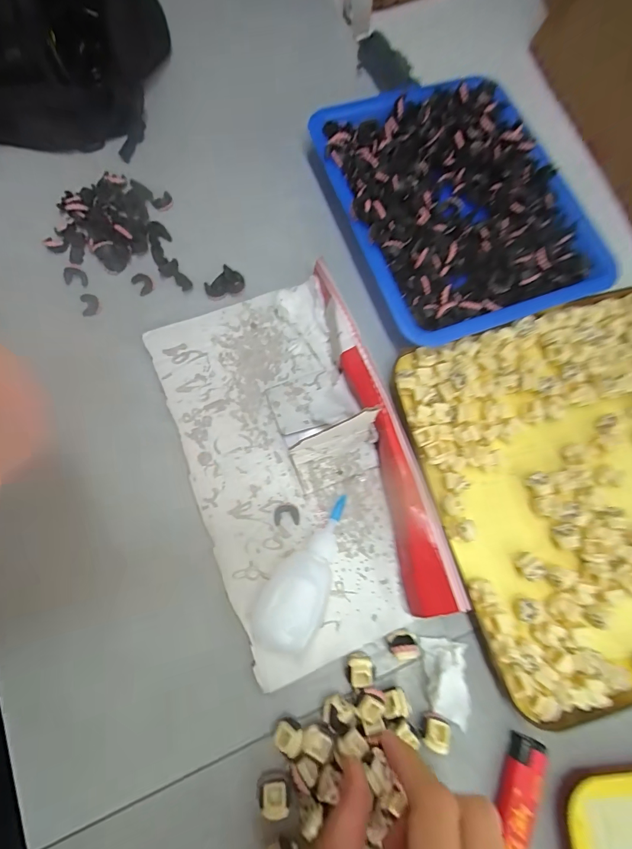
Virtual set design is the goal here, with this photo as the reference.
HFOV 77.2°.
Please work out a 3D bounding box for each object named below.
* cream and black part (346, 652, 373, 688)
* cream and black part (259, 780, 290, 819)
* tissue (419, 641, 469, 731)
[{"bbox_3d":[0.024,0.140,0.226,0.014,0.012,0.015,1,75,-4],"label":"cream and black part"},{"bbox_3d":[-0.022,0.194,0.206,0.015,0.012,0.013,-1,75,-4],"label":"cream and black part"},{"bbox_3d":[0.076,0.148,0.227,0.024,0.008,0.043,0,75,-4],"label":"tissue"}]

